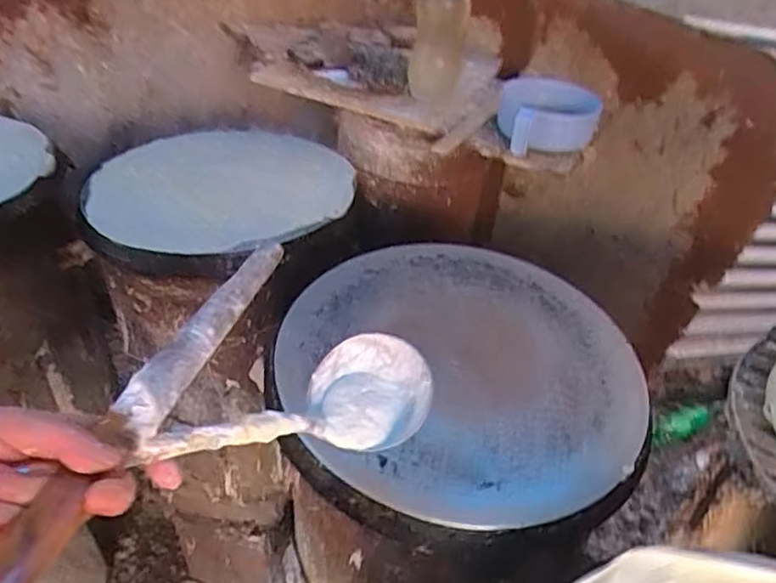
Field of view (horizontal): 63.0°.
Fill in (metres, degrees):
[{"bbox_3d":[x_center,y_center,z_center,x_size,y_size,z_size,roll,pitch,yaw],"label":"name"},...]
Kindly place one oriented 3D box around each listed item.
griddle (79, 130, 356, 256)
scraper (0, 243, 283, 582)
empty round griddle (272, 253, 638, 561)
[{"bbox_3d":[-0.239,-0.152,0.910,0.351,0.023,0.345,-1,38,1],"label":"griddle"},{"bbox_3d":[-0.140,0.058,0.390,0.026,0.016,0.397,5,29,9],"label":"scraper"},{"bbox_3d":[0.070,0.088,0.653,0.355,0.075,0.351,-1,38,1],"label":"empty round griddle"}]

